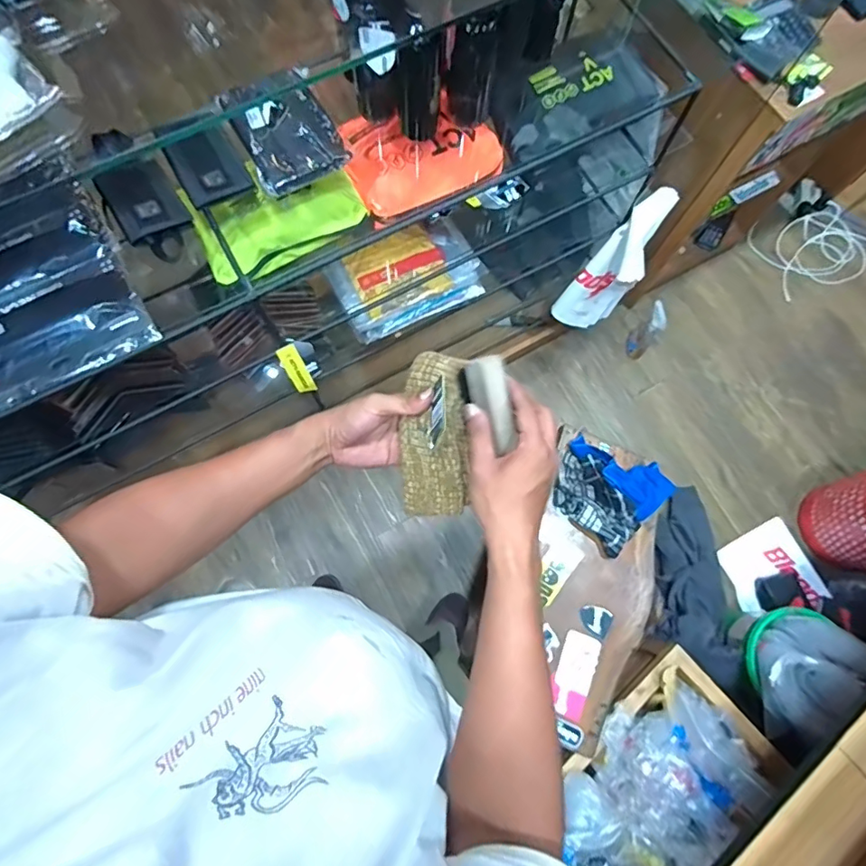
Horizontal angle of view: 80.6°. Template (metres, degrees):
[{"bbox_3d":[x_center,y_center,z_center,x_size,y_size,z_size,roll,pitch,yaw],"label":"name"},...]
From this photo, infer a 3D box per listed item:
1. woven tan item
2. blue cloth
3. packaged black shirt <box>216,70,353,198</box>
[{"bbox_3d":[0.001,0.008,0.531,0.069,0.035,0.170,3,104,-1],"label":"woven tan item"},{"bbox_3d":[0.394,0.086,1.061,0.223,0.088,0.131,31,76,-6],"label":"blue cloth"},{"bbox_3d":[-0.224,-0.460,0.775,0.138,0.041,0.177,-28,78,-8],"label":"packaged black shirt"}]

